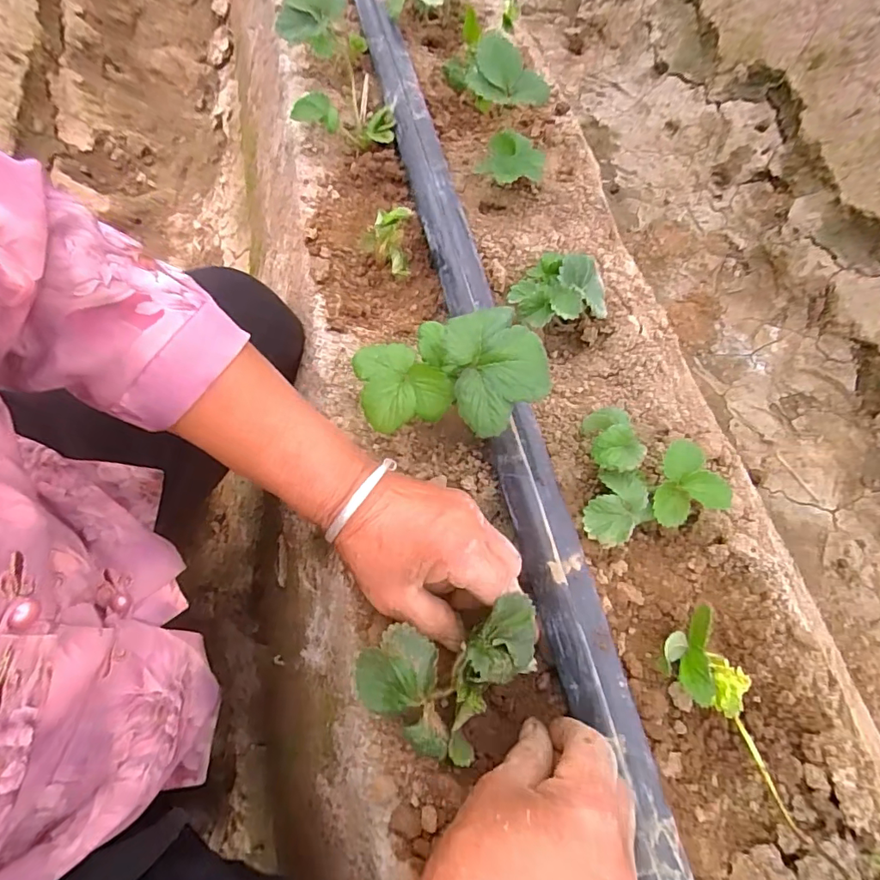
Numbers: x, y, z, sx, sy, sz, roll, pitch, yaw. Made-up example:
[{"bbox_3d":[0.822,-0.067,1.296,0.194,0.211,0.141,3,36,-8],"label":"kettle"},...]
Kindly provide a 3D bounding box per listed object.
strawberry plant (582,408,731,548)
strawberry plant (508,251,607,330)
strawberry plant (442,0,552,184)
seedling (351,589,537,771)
[{"bbox_3d":[0.142,0.029,0.332,0.094,0.047,0.084,3,66,4],"label":"strawberry plant"},{"bbox_3d":[0.100,-0.116,0.413,0.073,0.039,0.083,26,69,14],"label":"strawberry plant"},{"bbox_3d":[0.056,-0.323,0.474,0.070,0.104,0.190,-11,66,-2],"label":"strawberry plant"},{"bbox_3d":[0.007,0.120,0.279,0.076,0.042,0.093,35,69,15],"label":"seedling"}]

